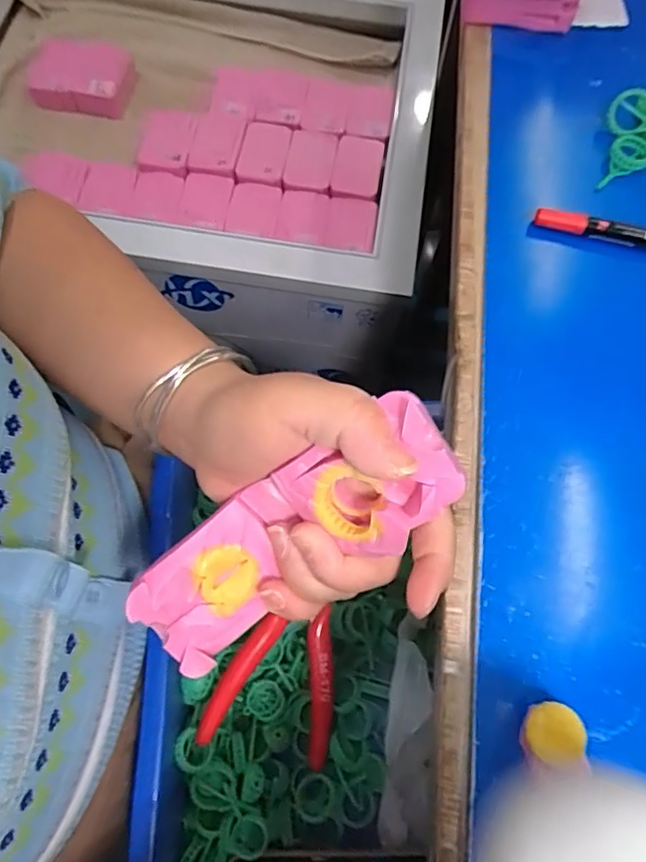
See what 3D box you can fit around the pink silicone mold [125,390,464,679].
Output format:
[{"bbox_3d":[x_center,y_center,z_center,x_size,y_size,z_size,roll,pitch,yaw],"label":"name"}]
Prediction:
[{"bbox_3d":[-0.013,0.040,0.213,0.136,0.035,0.051,-34,71,15],"label":"pink silicone mold"}]

